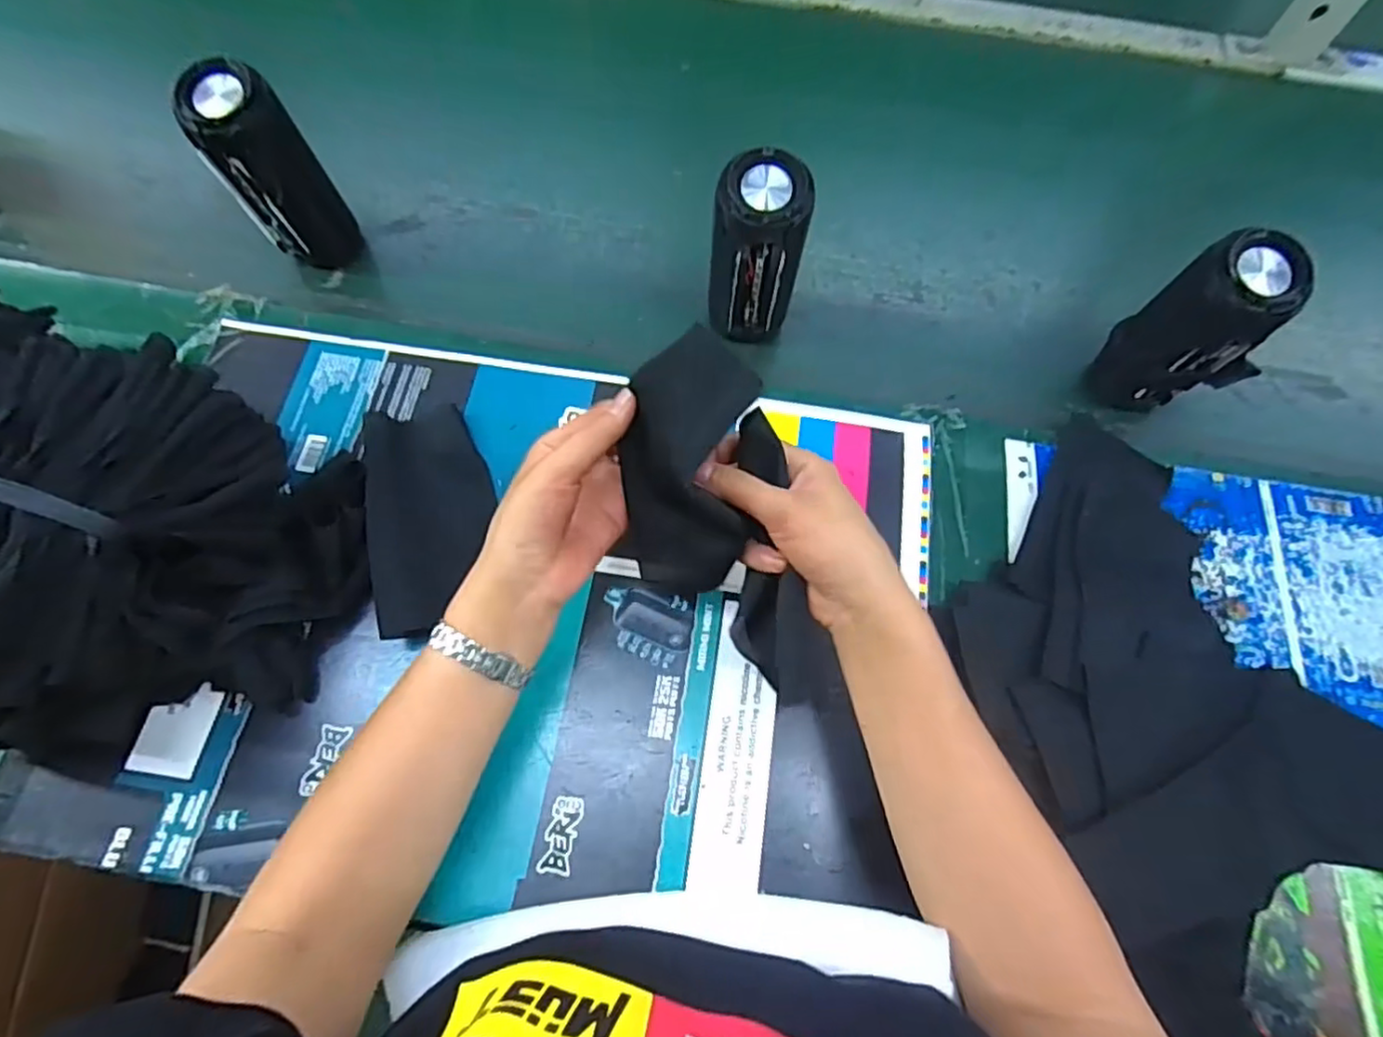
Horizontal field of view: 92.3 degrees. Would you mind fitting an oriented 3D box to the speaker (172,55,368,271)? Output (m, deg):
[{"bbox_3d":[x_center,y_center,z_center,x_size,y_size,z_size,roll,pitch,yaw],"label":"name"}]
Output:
[{"bbox_3d":[-0.309,-0.253,0.494,0.051,0.139,0.053,6,68,-1],"label":"speaker"}]

